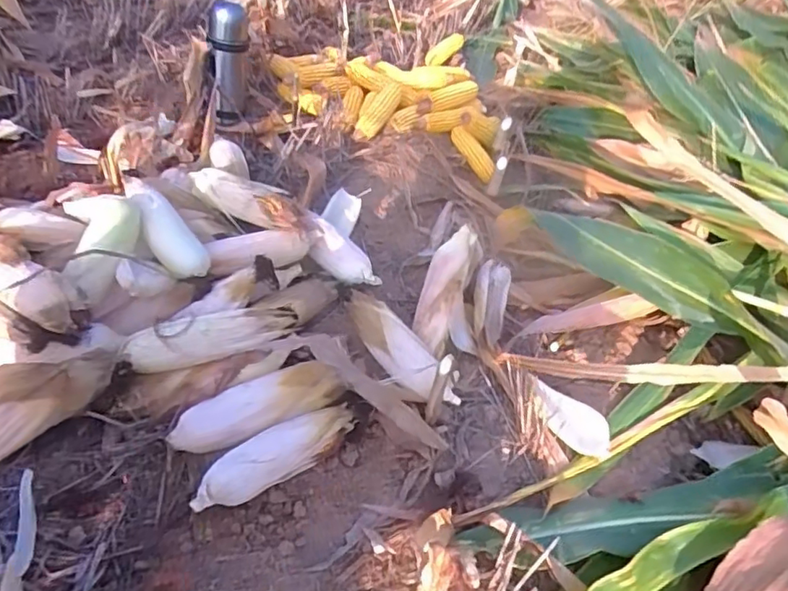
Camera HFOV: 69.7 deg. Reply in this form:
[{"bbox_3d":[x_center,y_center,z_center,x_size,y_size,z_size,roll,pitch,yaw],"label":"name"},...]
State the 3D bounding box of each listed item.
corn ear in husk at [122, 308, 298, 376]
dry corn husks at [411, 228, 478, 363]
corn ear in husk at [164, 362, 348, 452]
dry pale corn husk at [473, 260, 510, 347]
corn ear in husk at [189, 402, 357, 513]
[{"bbox_3d":[-0.256,0.063,0.811,0.236,0.057,0.068,-7,47,-21],"label":"corn ear in husk"},{"bbox_3d":[0.086,-0.015,0.983,0.075,0.086,0.228,17,85,13],"label":"dry corn husks"},{"bbox_3d":[-0.190,0.157,0.793,0.237,0.064,0.074,-15,50,-27],"label":"corn ear in husk"},{"bbox_3d":[0.174,0.008,1.036,0.069,0.046,0.204,18,43,4],"label":"dry pale corn husk"},{"bbox_3d":[-0.155,0.207,0.752,0.240,0.049,0.067,-25,55,-34],"label":"corn ear in husk"}]

